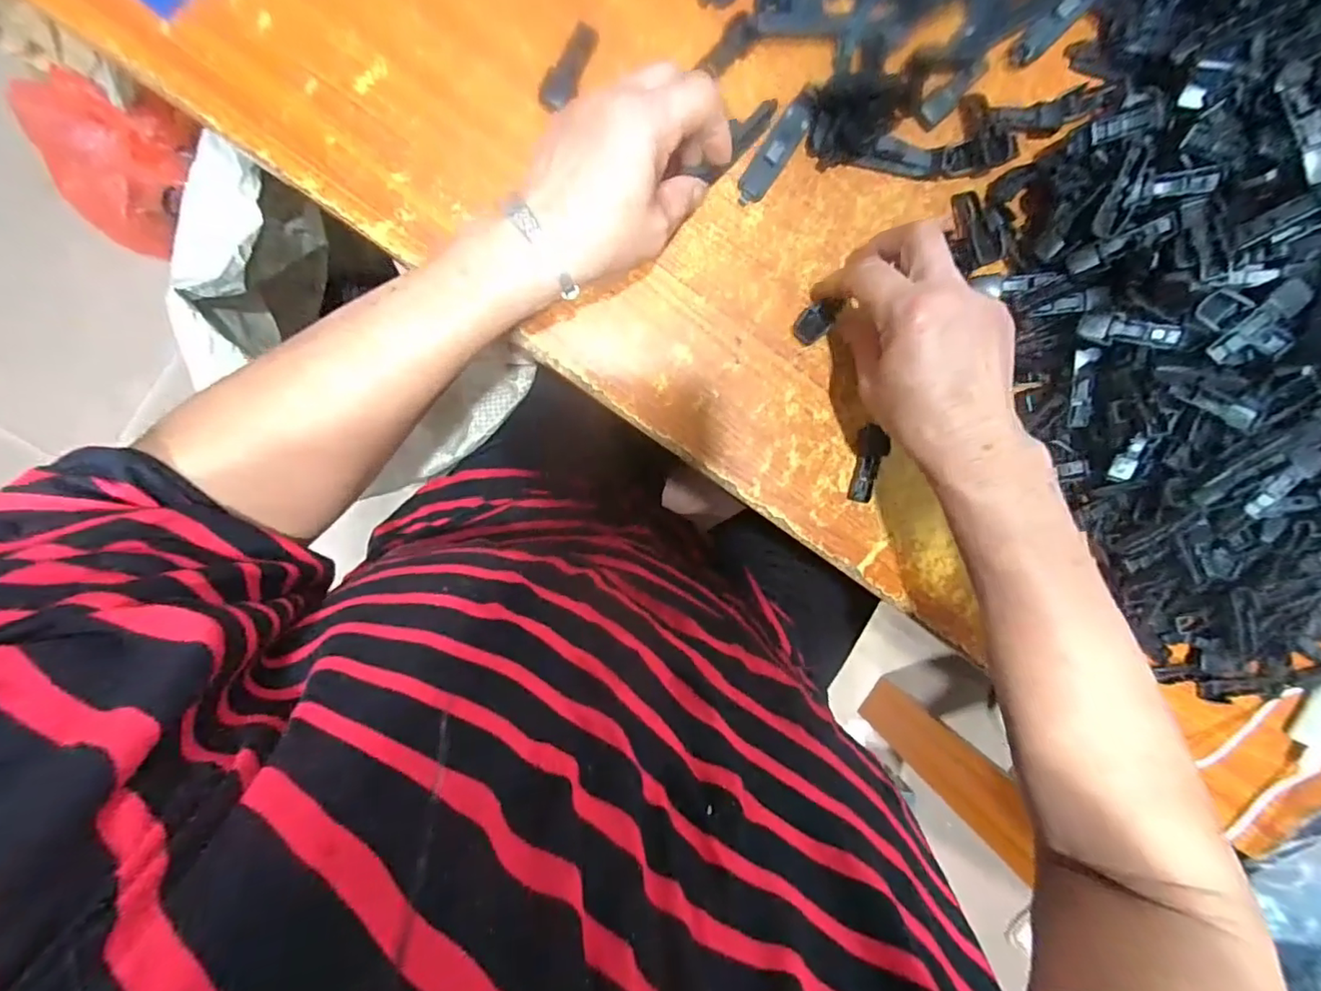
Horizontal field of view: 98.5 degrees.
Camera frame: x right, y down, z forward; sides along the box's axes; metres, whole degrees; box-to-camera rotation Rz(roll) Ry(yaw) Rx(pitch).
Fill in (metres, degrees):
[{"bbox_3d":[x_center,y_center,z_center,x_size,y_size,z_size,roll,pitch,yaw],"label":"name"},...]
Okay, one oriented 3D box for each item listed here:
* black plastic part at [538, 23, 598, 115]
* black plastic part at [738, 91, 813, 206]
[{"bbox_3d":[-0.052,-0.247,0.328,0.018,0.004,0.059,26,81,-8],"label":"black plastic part"},{"bbox_3d":[0.070,-0.210,0.346,0.019,0.011,0.069,34,91,-10],"label":"black plastic part"}]

